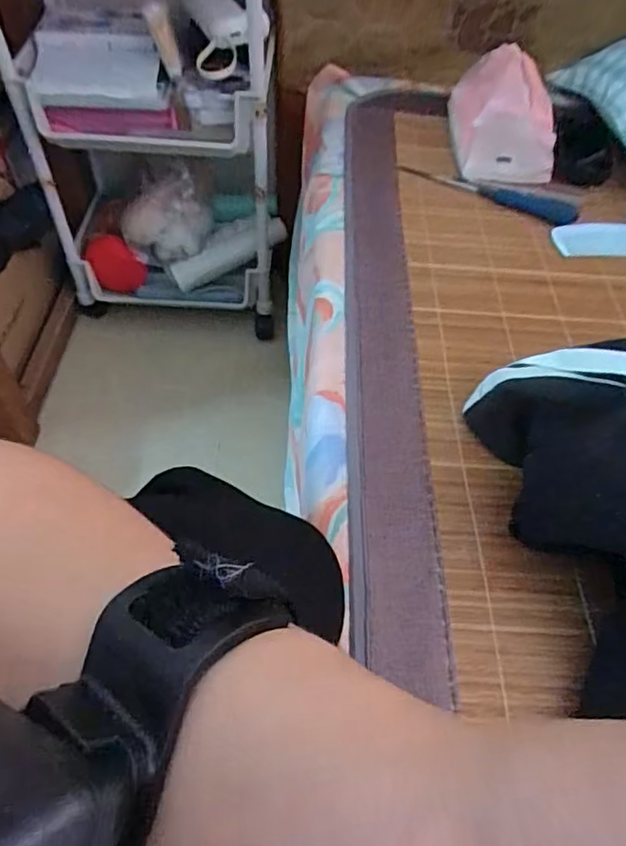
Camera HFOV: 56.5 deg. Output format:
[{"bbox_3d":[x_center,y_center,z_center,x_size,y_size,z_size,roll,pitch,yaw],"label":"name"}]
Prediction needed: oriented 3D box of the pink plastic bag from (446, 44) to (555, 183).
[{"bbox_3d":[0.202,-0.332,0.623,0.091,0.093,0.148,4,52,0],"label":"pink plastic bag"}]

